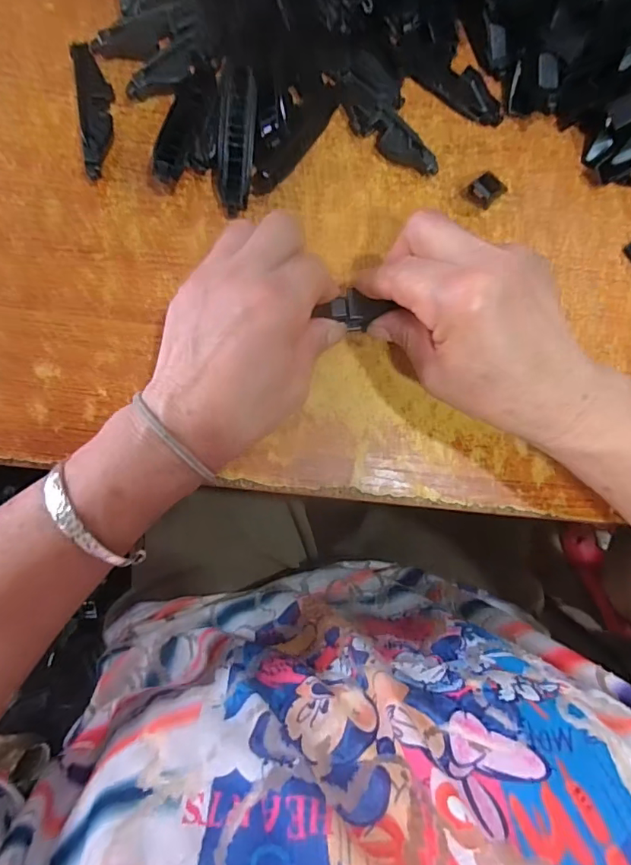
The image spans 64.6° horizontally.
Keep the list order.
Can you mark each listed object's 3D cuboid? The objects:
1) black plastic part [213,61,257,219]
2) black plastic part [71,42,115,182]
[{"bbox_3d":[-0.048,-0.172,0.297,0.022,0.010,0.080,4,101,-5],"label":"black plastic part"},{"bbox_3d":[-0.131,-0.192,0.299,0.019,0.017,0.078,-8,84,-7],"label":"black plastic part"}]

